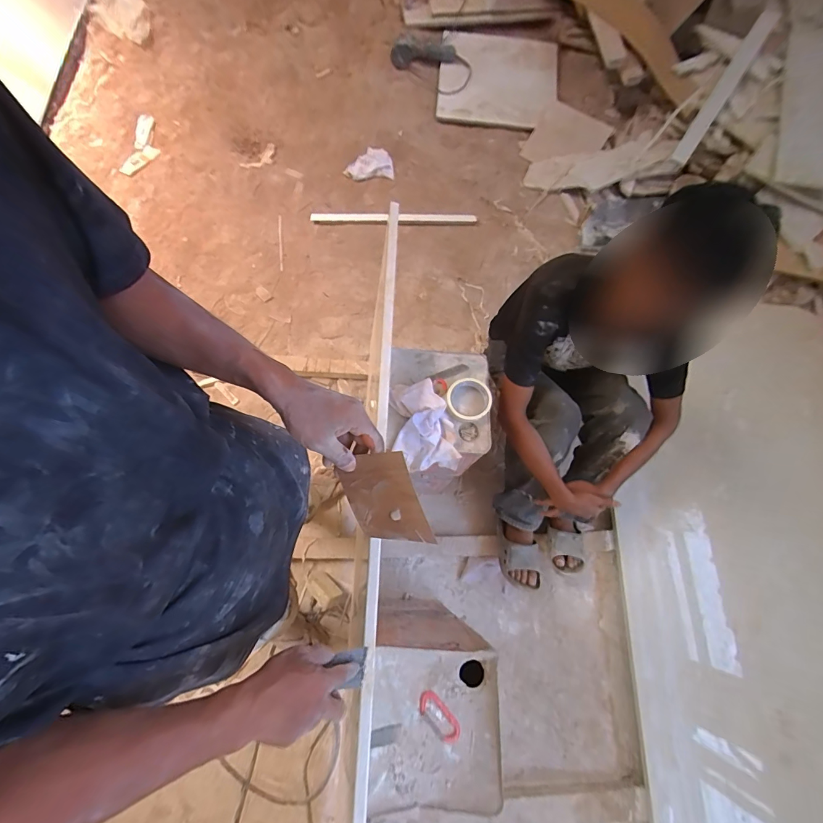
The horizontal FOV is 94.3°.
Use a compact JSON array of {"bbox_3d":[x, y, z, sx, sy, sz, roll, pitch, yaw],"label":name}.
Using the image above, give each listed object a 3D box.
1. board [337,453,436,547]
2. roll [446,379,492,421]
[{"bbox_3d":[-0.033,0.102,0.436,0.094,0.006,0.115,-10,110,28],"label":"board"},{"bbox_3d":[0.123,-0.027,0.810,0.096,0.018,0.088,1,69,-2],"label":"roll"}]

